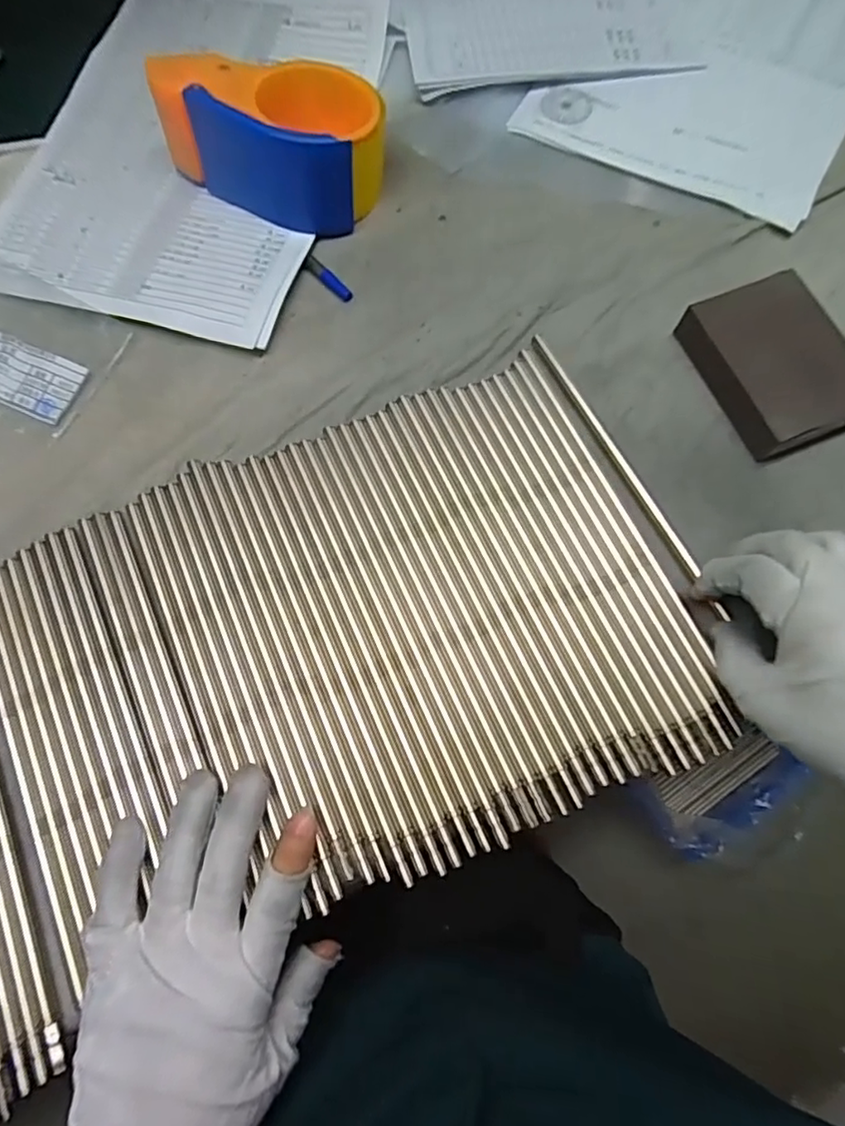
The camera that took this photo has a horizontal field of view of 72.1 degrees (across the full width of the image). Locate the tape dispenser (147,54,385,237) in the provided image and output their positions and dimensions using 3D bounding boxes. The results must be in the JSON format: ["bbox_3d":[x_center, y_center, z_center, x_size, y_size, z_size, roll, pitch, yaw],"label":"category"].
[{"bbox_3d":[-0.093,-0.272,0.364,0.135,0.058,0.082,26,76,9],"label":"tape dispenser"}]

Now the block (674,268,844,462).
[{"bbox_3d":[0.202,-0.113,0.330,0.068,0.026,0.096,-21,74,-4],"label":"block"}]

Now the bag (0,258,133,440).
[{"bbox_3d":[-0.254,-0.136,0.361,0.123,0.009,0.088,30,77,10],"label":"bag"}]

